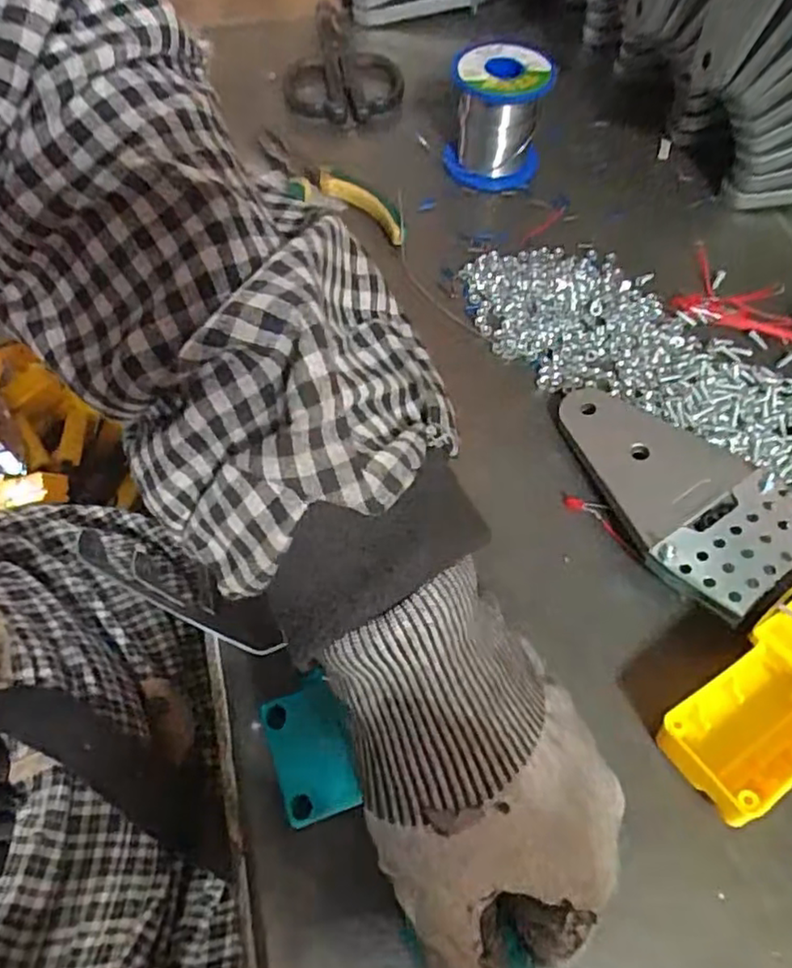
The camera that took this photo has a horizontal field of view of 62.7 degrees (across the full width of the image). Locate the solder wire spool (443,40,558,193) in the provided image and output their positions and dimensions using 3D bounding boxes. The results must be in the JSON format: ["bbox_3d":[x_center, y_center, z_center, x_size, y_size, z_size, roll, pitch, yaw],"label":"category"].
[{"bbox_3d":[0.065,-0.235,0.417,0.059,0.065,0.059,1,61,-1],"label":"solder wire spool"}]

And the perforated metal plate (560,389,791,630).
[{"bbox_3d":[0.126,0.001,0.306,0.070,0.037,0.138,-33,67,-18],"label":"perforated metal plate"}]

